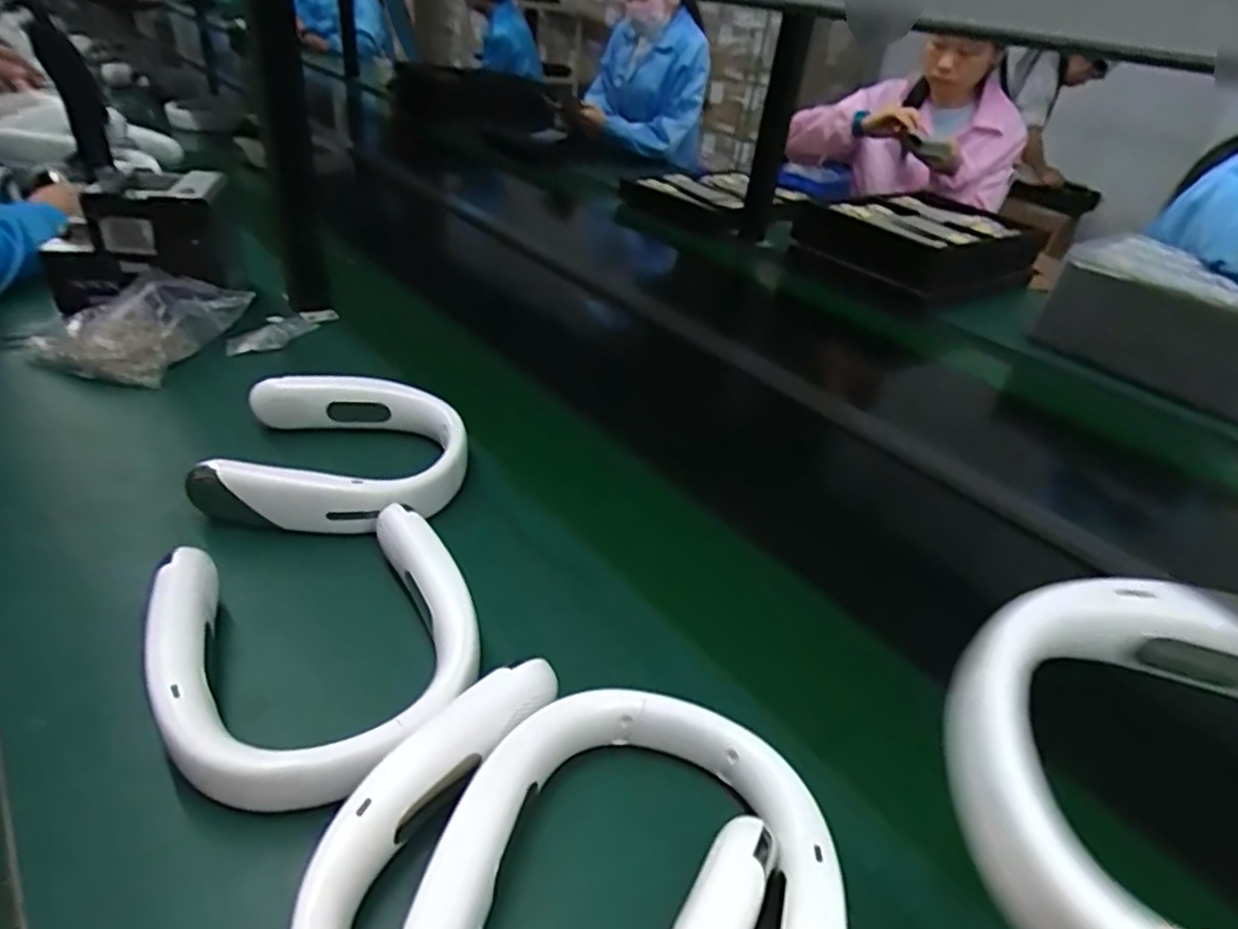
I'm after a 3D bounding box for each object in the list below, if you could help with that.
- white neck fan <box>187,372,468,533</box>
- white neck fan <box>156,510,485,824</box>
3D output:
[{"bbox_3d":[-0.239,-0.014,0.611,0.199,0.050,0.169,3,35,-7],"label":"white neck fan"},{"bbox_3d":[-0.188,0.117,0.442,0.182,0.050,0.197,-12,39,-26],"label":"white neck fan"}]

